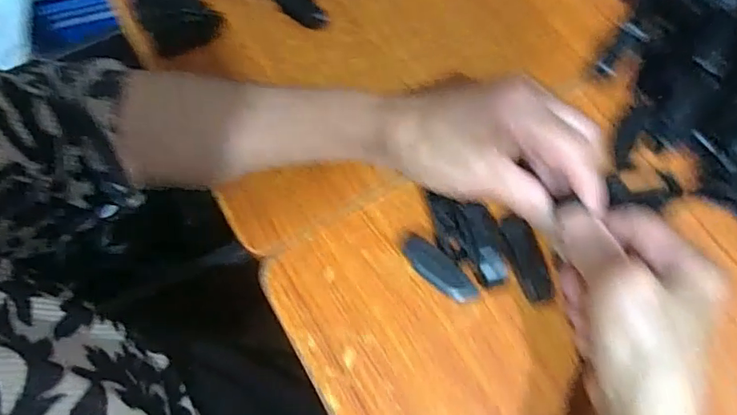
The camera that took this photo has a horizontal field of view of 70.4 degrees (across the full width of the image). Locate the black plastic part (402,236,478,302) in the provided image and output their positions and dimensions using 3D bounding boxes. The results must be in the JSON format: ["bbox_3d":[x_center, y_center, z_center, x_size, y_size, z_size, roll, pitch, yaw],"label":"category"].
[{"bbox_3d":[0.044,0.039,0.324,0.053,0.008,0.019,37,75,15],"label":"black plastic part"}]

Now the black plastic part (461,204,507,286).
[{"bbox_3d":[0.073,0.022,0.327,0.018,0.009,0.053,-12,69,-2],"label":"black plastic part"}]

